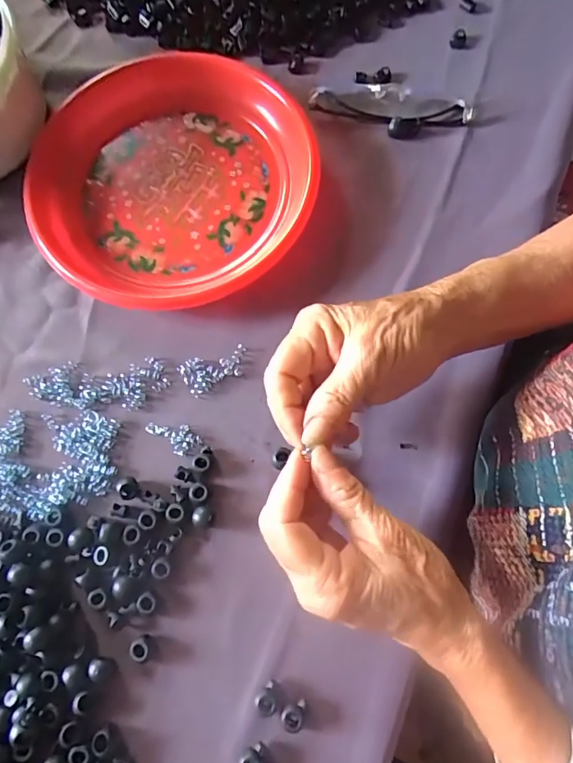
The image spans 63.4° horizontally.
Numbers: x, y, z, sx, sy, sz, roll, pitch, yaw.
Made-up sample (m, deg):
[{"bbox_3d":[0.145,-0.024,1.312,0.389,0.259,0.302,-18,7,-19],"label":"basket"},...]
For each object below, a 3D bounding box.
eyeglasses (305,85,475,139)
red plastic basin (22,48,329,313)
[{"bbox_3d":[0.089,-0.235,0.398,0.132,0.026,0.038,16,74,7],"label":"eyeglasses"},{"bbox_3d":[-0.091,-0.164,0.374,0.224,0.040,0.216,-1,73,2],"label":"red plastic basin"}]

